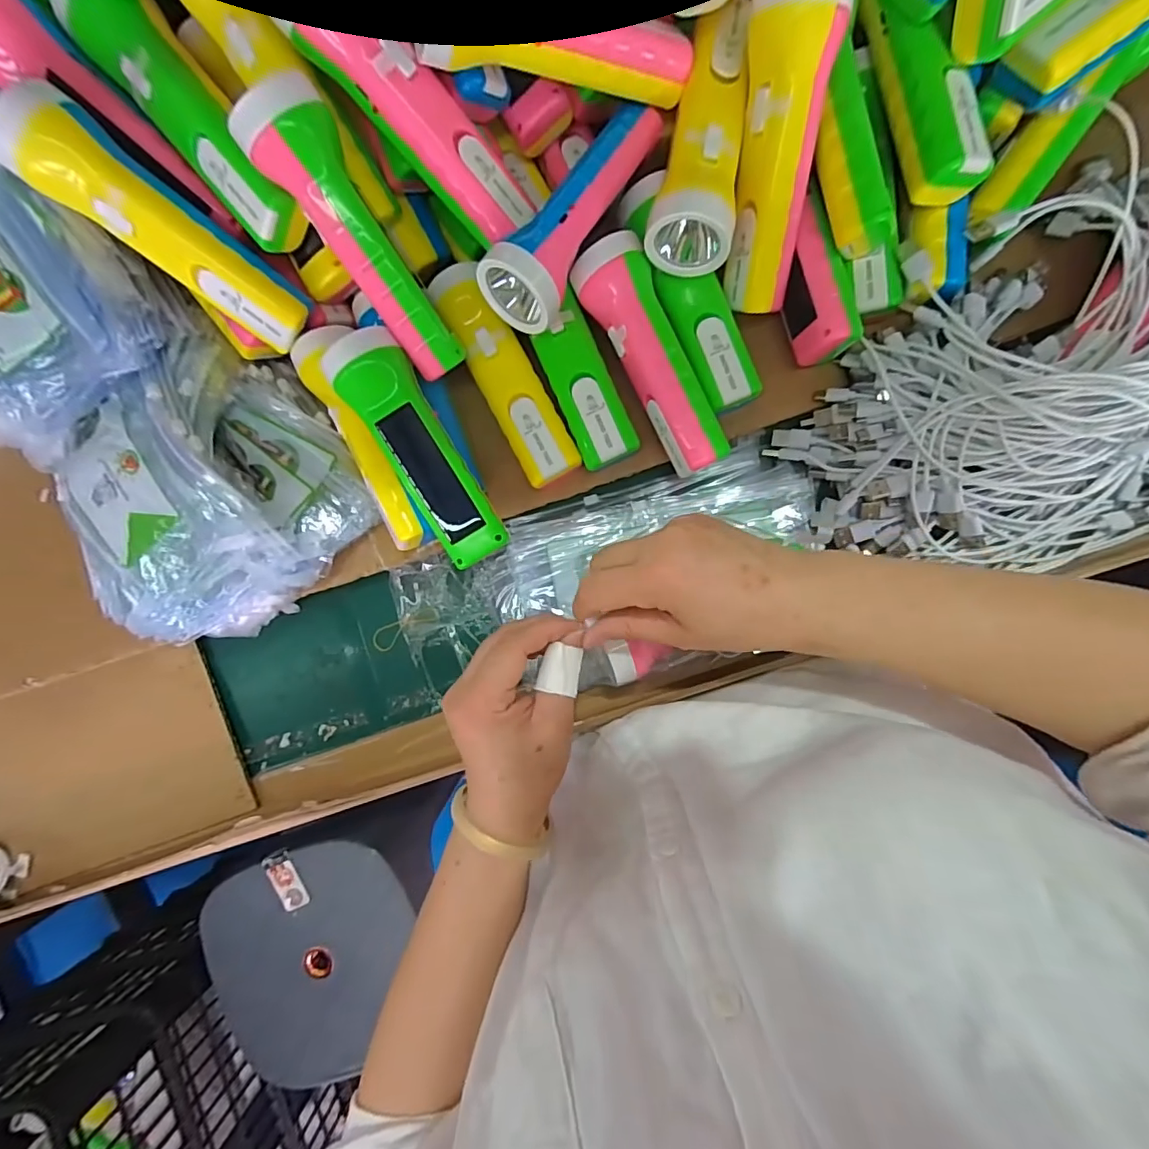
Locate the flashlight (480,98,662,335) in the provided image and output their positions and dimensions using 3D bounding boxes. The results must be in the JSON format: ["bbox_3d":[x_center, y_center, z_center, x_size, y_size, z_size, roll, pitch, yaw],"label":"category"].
[{"bbox_3d":[0.000,-0.234,0.336,0.049,0.049,0.166,39,77,-27],"label":"flashlight"}]

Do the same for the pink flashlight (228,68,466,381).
[{"bbox_3d":[-0.129,-0.202,0.316,0.050,0.043,0.164,-32,117,5],"label":"pink flashlight"}]

